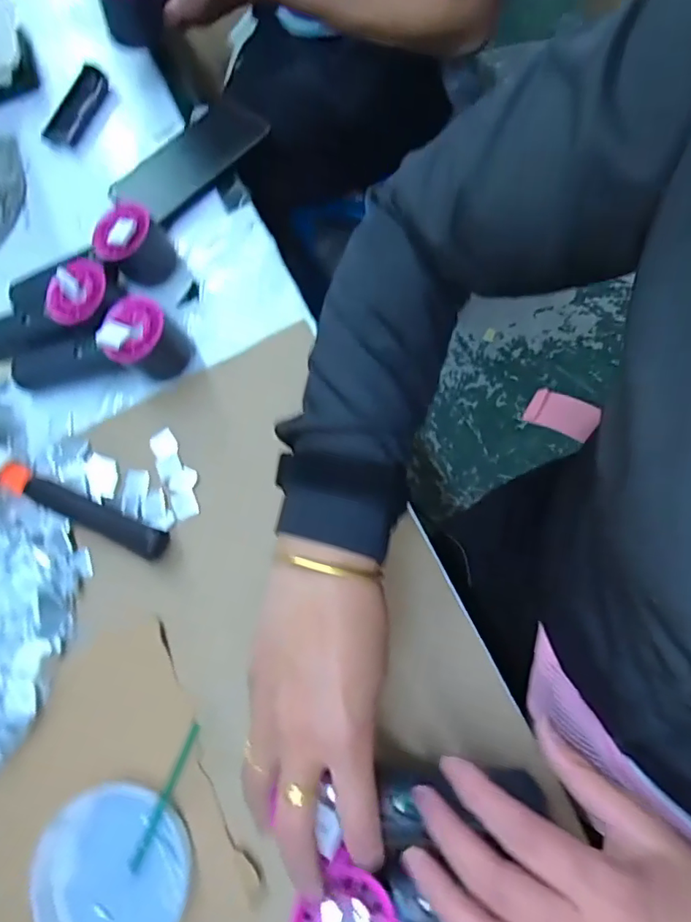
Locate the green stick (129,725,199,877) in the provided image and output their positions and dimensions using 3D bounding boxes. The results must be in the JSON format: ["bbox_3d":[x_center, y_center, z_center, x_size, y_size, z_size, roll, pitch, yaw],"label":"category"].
[{"bbox_3d":[-0.123,0.226,0.362,0.008,0.007,0.092,17,75,14],"label":"green stick"}]

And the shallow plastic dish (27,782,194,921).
[{"bbox_3d":[-0.153,0.270,0.350,0.100,0.017,0.101,-38,70,-5],"label":"shallow plastic dish"}]

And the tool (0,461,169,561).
[{"bbox_3d":[-0.212,0.039,0.430,0.152,0.015,0.023,22,76,15],"label":"tool"}]

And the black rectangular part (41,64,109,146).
[{"bbox_3d":[-0.302,-0.396,0.600,0.034,0.015,0.096,32,88,14],"label":"black rectangular part"}]

